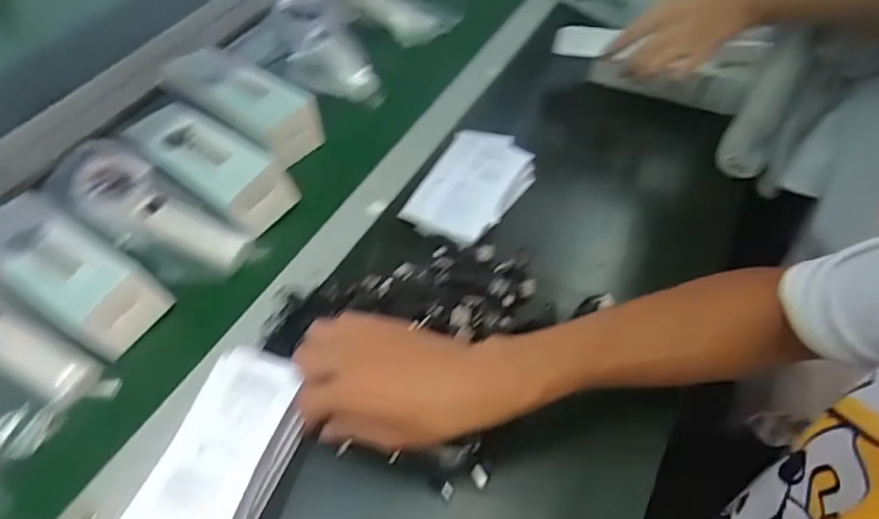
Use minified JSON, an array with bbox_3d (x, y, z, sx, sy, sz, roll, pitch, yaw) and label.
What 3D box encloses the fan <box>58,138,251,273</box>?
[{"bbox_3d":[-0.258,-0.045,0.507,0.186,0.032,0.070,30,59,0],"label":"fan"}]

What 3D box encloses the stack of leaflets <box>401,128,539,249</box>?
[{"bbox_3d":[0.035,-0.072,0.541,0.082,0.025,0.139,25,59,15],"label":"stack of leaflets"}]

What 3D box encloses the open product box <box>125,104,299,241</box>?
[{"bbox_3d":[-0.219,-0.094,0.532,0.170,0.050,0.070,30,61,18],"label":"open product box"}]

